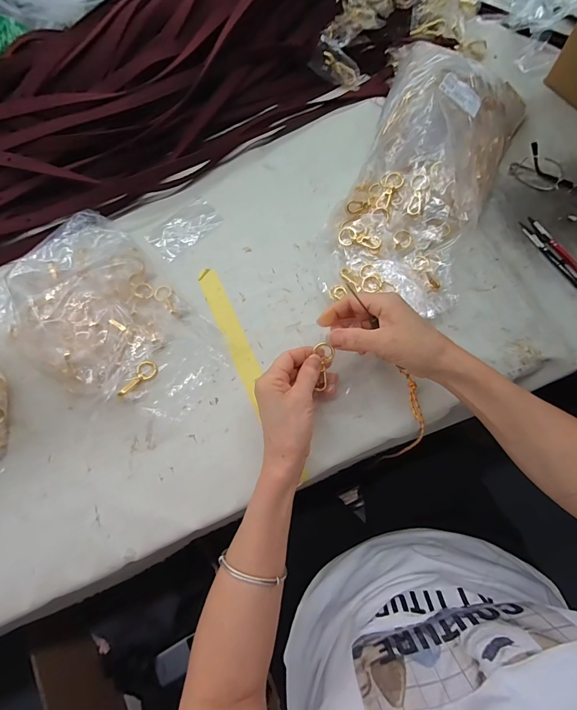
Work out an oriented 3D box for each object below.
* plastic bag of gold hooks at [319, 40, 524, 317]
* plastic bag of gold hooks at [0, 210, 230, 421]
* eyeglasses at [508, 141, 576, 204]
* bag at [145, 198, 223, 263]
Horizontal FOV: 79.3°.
[{"bbox_3d":[0.157,-0.208,0.395,0.162,0.091,0.338,22,76,9],"label":"plastic bag of gold hooks"},{"bbox_3d":[-0.198,-0.041,0.380,0.262,0.040,0.169,37,79,12],"label":"plastic bag of gold hooks"},{"bbox_3d":[0.343,-0.214,0.424,0.132,0.034,0.038,26,76,9],"label":"eyeglasses"},{"bbox_3d":[-0.130,-0.159,0.441,0.089,0.005,0.050,-41,76,-9],"label":"bag"}]

